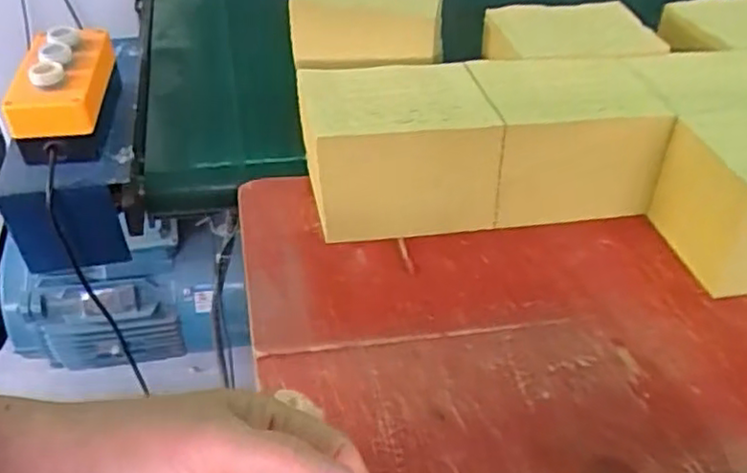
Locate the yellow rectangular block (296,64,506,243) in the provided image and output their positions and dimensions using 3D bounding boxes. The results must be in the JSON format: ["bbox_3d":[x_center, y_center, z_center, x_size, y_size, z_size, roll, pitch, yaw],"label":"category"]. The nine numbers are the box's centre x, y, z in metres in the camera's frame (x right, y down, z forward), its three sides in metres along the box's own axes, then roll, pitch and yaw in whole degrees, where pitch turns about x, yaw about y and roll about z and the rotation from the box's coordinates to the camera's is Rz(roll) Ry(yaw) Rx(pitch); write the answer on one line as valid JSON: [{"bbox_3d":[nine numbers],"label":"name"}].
[{"bbox_3d":[0.022,-0.081,0.640,0.167,0.118,0.120,-4,41,-10],"label":"yellow rectangular block"}]

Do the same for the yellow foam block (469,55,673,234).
[{"bbox_3d":[0.180,-0.095,0.670,0.168,0.116,0.127,-4,41,-10],"label":"yellow foam block"}]

